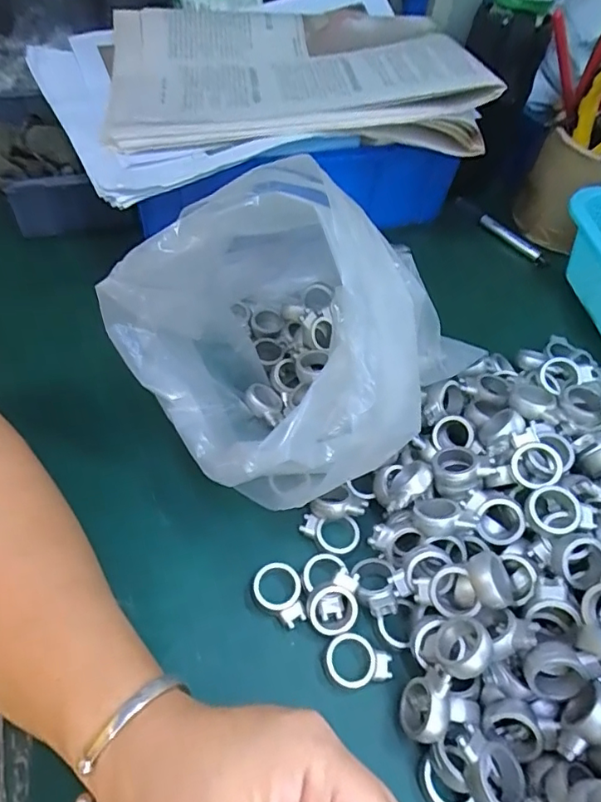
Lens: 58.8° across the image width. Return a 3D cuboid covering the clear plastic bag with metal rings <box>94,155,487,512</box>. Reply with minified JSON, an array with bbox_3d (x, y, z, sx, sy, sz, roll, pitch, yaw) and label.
[{"bbox_3d":[-0.027,-0.038,0.290,0.134,0.159,0.183,-19,58,-17],"label":"clear plastic bag with metal rings"}]

